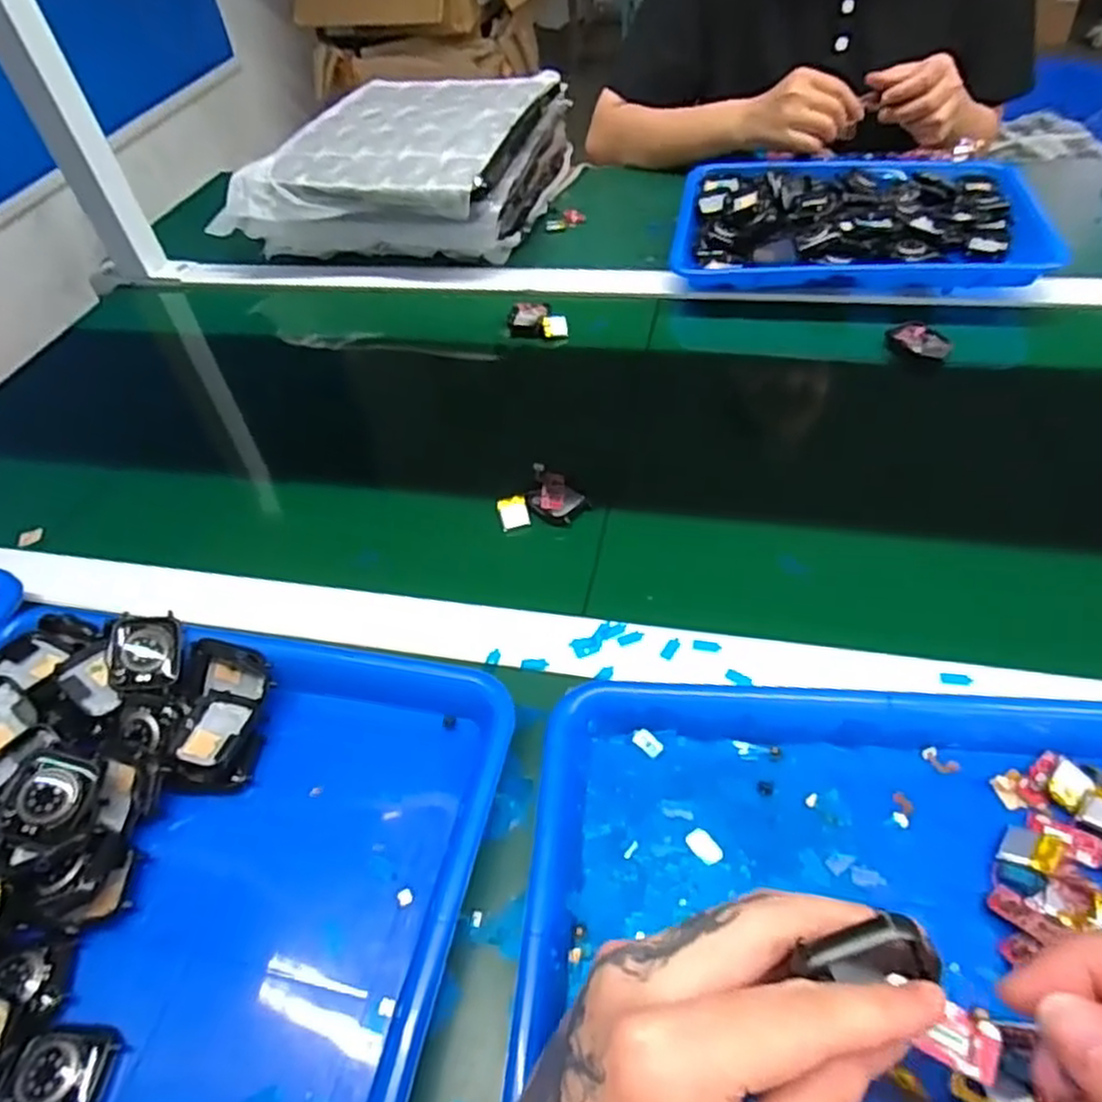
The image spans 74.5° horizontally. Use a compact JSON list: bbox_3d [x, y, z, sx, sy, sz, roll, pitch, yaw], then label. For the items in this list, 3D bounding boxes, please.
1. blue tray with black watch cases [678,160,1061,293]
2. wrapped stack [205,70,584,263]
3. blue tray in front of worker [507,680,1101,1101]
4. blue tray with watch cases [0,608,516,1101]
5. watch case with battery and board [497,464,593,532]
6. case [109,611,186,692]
[{"bbox_3d":[0.292,-0.333,0.711,0.325,0.039,0.236,6,50,11],"label":"blue tray with black watch cases"},{"bbox_3d":[-0.164,-0.444,0.835,0.318,0.098,0.306,10,51,14],"label":"wrapped stack"},{"bbox_3d":[0.150,0.176,0.295,0.320,0.038,0.261,2,49,8],"label":"blue tray in front of worker"},{"bbox_3d":[-0.203,0.150,0.354,0.332,0.045,0.262,7,50,12],"label":"blue tray with watch cases"},{"bbox_3d":[-0.007,-0.031,0.513,0.047,0.018,0.053,34,60,29],"label":"watch case with battery and board"},{"bbox_3d":[-0.231,0.058,0.414,0.036,0.007,0.043,-2,74,-25],"label":"case"}]

